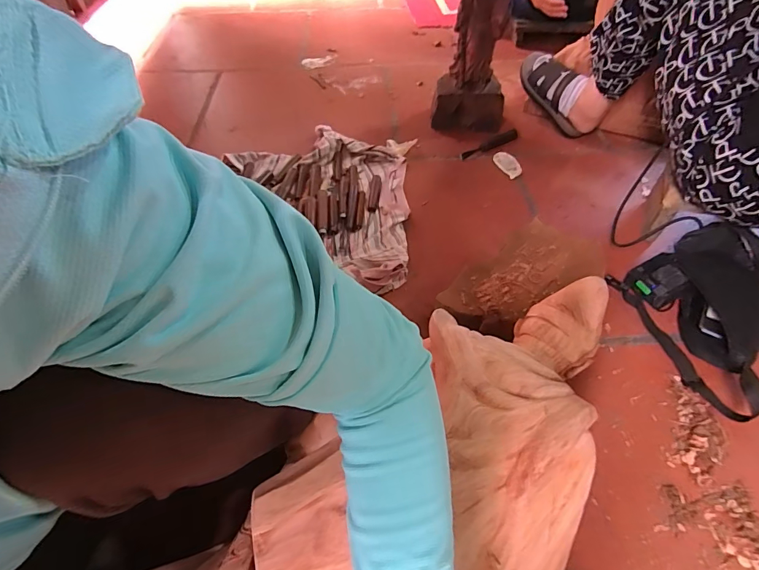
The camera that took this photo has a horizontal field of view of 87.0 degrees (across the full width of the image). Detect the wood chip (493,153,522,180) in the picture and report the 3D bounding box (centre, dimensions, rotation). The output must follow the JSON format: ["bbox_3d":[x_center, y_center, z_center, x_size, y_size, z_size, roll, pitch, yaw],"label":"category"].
[{"bbox_3d":[0.300,-0.278,0.924,0.050,0.017,0.080,-14,51,-12],"label":"wood chip"}]

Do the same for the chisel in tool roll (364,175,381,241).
[{"bbox_3d":[-0.014,-0.162,0.821,0.023,0.016,0.180,5,49,3],"label":"chisel in tool roll"}]

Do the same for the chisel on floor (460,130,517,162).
[{"bbox_3d":[0.266,-0.340,0.967,0.164,0.020,0.031,-29,56,-23],"label":"chisel on floor"}]

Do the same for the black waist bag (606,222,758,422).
[{"bbox_3d":[0.541,0.044,0.624,0.242,0.086,0.280,-12,51,-11],"label":"black waist bag"}]

